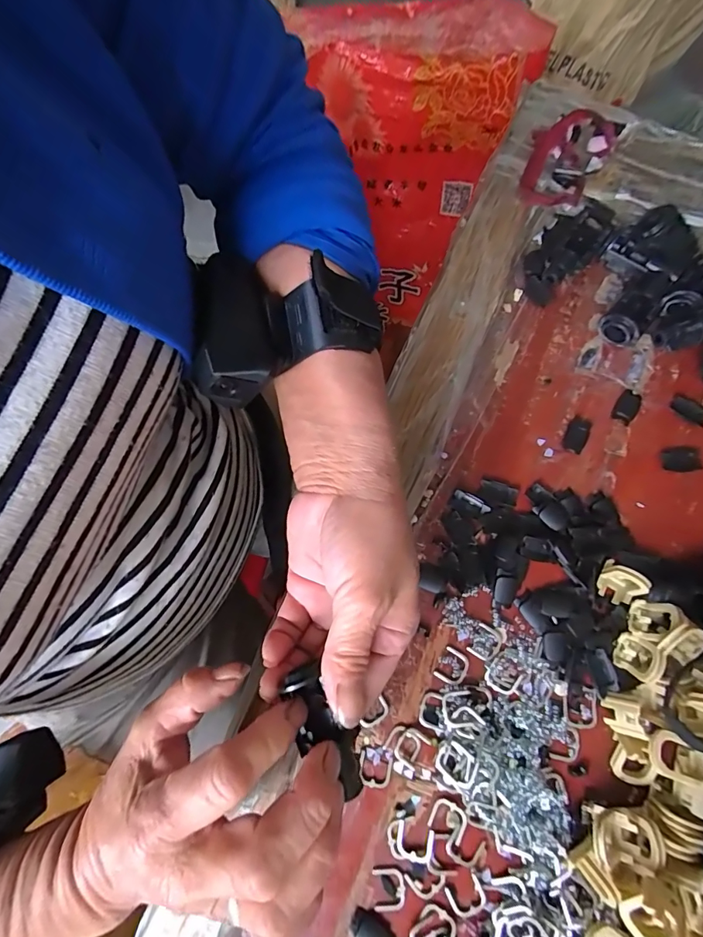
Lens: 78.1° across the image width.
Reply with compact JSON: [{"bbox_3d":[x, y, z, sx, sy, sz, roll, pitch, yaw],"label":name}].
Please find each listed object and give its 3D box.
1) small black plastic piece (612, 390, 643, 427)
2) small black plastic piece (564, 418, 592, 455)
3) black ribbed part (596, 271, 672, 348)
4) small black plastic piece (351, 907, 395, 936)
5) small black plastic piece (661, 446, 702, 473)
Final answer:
[{"bbox_3d":[0.184,-0.041,0.289,0.014,0.004,0.024,33,78,10],"label":"small black plastic piece"},{"bbox_3d":[0.149,-0.022,0.284,0.012,0.004,0.025,23,77,8],"label":"small black plastic piece"},{"bbox_3d":[0.195,-0.110,0.297,0.027,0.022,0.058,38,79,11],"label":"black ribbed part"},{"bbox_3d":[0.011,0.243,0.226,0.023,0.004,0.016,35,79,11],"label":"small black plastic piece"},{"bbox_3d":[0.213,-0.006,0.279,0.024,0.004,0.017,-1,74,2],"label":"small black plastic piece"}]

